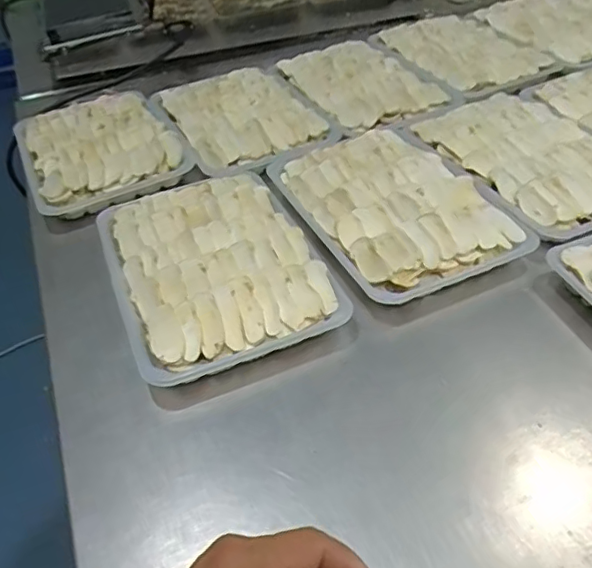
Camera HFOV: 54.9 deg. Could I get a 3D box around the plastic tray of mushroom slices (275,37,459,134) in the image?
[{"bbox_3d":[0.080,-0.251,0.735,0.152,0.036,0.226,-20,45,-17],"label":"plastic tray of mushroom slices"}]

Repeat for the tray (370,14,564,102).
[{"bbox_3d":[0.221,-0.318,0.782,0.170,0.019,0.251,-19,45,-16],"label":"tray"}]

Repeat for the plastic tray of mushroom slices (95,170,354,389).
[{"bbox_3d":[-0.075,-0.021,0.487,0.160,0.033,0.233,-19,45,-16],"label":"plastic tray of mushroom slices"}]

